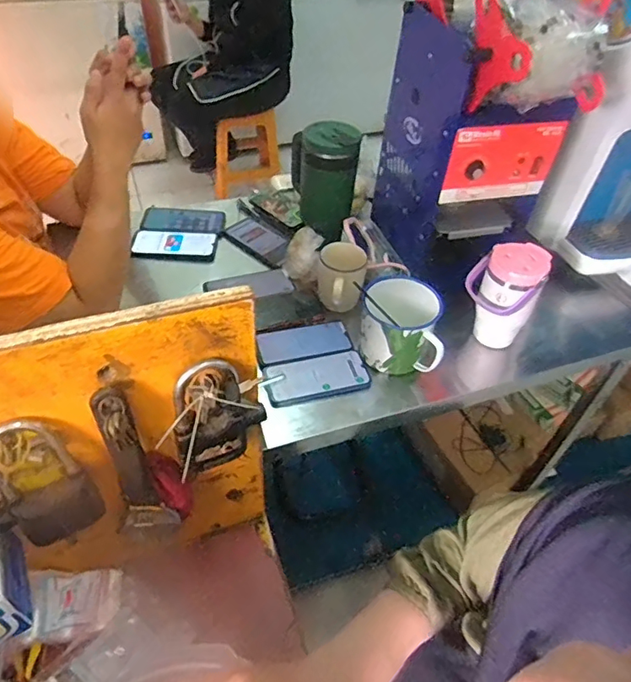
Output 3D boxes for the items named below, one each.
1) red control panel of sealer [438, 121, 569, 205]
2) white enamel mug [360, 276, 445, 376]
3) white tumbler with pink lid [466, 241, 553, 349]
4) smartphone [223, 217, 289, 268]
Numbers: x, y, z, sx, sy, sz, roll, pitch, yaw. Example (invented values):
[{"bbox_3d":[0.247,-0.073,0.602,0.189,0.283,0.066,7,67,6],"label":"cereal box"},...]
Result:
[{"bbox_3d":[0.302,-0.287,0.836,0.190,0.128,0.021,-7,48,-10],"label":"red control panel of sealer"},{"bbox_3d":[0.140,-0.024,0.862,0.128,0.111,0.121,5,47,1],"label":"white enamel mug"},{"bbox_3d":[0.310,-0.078,0.881,0.112,0.167,0.076,14,48,9],"label":"white tumbler with pink lid"},{"bbox_3d":[-0.115,-0.210,1.083,0.154,0.016,0.077,33,70,23],"label":"smartphone"}]

